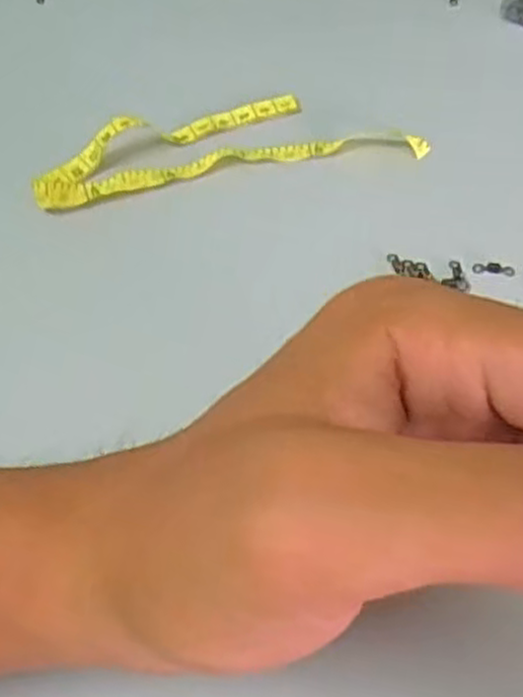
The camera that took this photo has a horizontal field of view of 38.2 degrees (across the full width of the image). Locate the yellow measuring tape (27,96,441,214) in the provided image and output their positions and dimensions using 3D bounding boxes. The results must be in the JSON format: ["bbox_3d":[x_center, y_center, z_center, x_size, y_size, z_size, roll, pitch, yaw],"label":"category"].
[{"bbox_3d":[-0.014,-0.089,0.320,0.158,0.017,0.046,-11,56,-3],"label":"yellow measuring tape"}]

